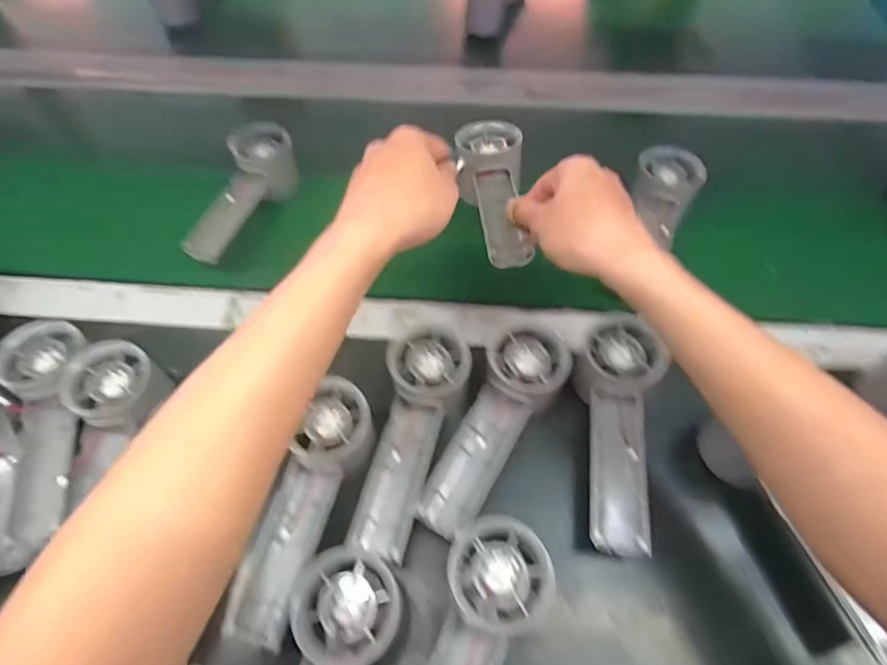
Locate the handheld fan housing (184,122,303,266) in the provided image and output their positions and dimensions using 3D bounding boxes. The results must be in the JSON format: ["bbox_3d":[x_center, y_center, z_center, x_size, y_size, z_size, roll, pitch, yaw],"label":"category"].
[{"bbox_3d":[-0.199,-0.133,0.481,0.051,0.066,0.153,11,58,8],"label":"handheld fan housing"}]

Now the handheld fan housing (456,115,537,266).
[{"bbox_3d":[0.043,-0.114,0.395,0.057,0.050,0.148,-4,58,-2],"label":"handheld fan housing"}]

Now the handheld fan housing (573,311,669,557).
[{"bbox_3d":[0.118,0.062,0.339,0.058,0.032,0.158,12,58,8],"label":"handheld fan housing"}]

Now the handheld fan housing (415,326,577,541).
[{"bbox_3d":[0.040,0.064,0.335,0.059,0.029,0.152,21,60,13],"label":"handheld fan housing"}]

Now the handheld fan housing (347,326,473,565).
[{"bbox_3d":[-0.018,0.066,0.334,0.057,0.027,0.152,9,58,6],"label":"handheld fan housing"}]

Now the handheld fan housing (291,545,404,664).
[{"bbox_3d":[-0.062,0.196,0.255,0.061,0.027,0.157,6,58,5],"label":"handheld fan housing"}]

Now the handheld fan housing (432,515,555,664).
[{"bbox_3d":[0.013,0.181,0.263,0.056,0.027,0.157,19,60,12],"label":"handheld fan housing"}]

